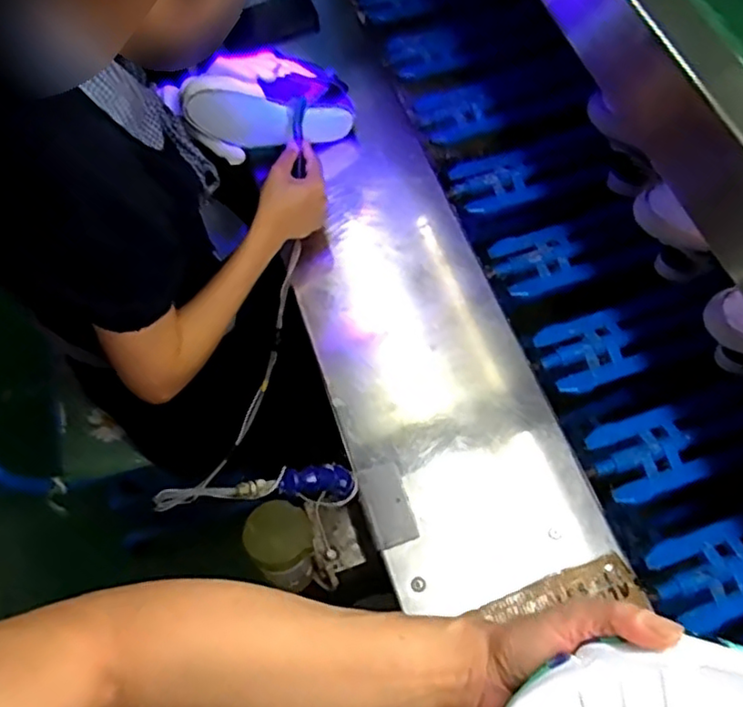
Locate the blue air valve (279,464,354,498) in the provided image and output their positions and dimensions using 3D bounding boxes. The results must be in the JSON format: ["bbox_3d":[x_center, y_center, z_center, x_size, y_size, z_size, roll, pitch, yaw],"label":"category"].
[{"bbox_3d":[-0.053,0.127,0.626,0.025,0.095,0.026,-31,63,31],"label":"blue air valve"}]

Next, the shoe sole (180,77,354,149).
[{"bbox_3d":[-0.127,-0.301,0.827,0.223,0.079,0.033,-4,63,-30],"label":"shoe sole"}]

